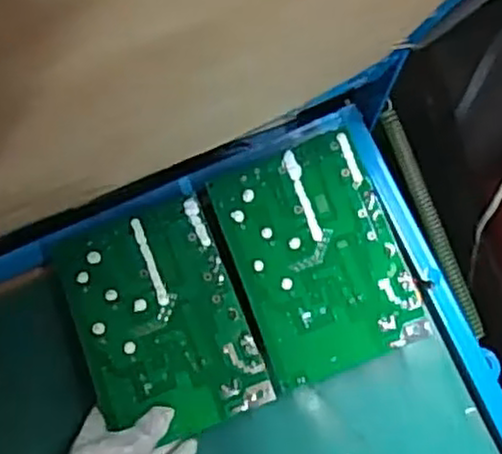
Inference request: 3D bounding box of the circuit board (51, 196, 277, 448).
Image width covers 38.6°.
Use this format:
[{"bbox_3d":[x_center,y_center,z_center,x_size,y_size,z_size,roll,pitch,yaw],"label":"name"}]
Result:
[{"bbox_3d":[-0.077,0.080,0.614,0.136,0.022,0.191,-21,79,-6],"label":"circuit board"}]

